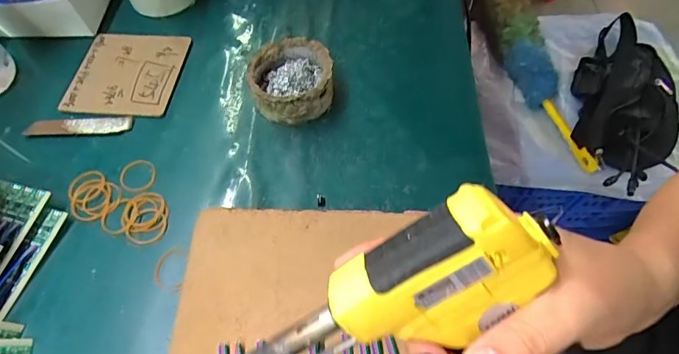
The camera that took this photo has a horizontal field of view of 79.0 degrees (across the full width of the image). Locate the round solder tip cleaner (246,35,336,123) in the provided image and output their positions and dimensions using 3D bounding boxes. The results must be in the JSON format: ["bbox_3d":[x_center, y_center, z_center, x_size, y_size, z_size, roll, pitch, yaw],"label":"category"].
[{"bbox_3d":[-0.047,-0.096,0.406,0.077,0.041,0.084,-1,58,1],"label":"round solder tip cleaner"}]

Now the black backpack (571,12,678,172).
[{"bbox_3d":[0.560,-0.176,0.792,0.170,0.097,0.405,17,61,11],"label":"black backpack"}]

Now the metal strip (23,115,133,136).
[{"bbox_3d":[-0.256,-0.051,0.405,0.100,0.004,0.021,-2,58,1],"label":"metal strip"}]

